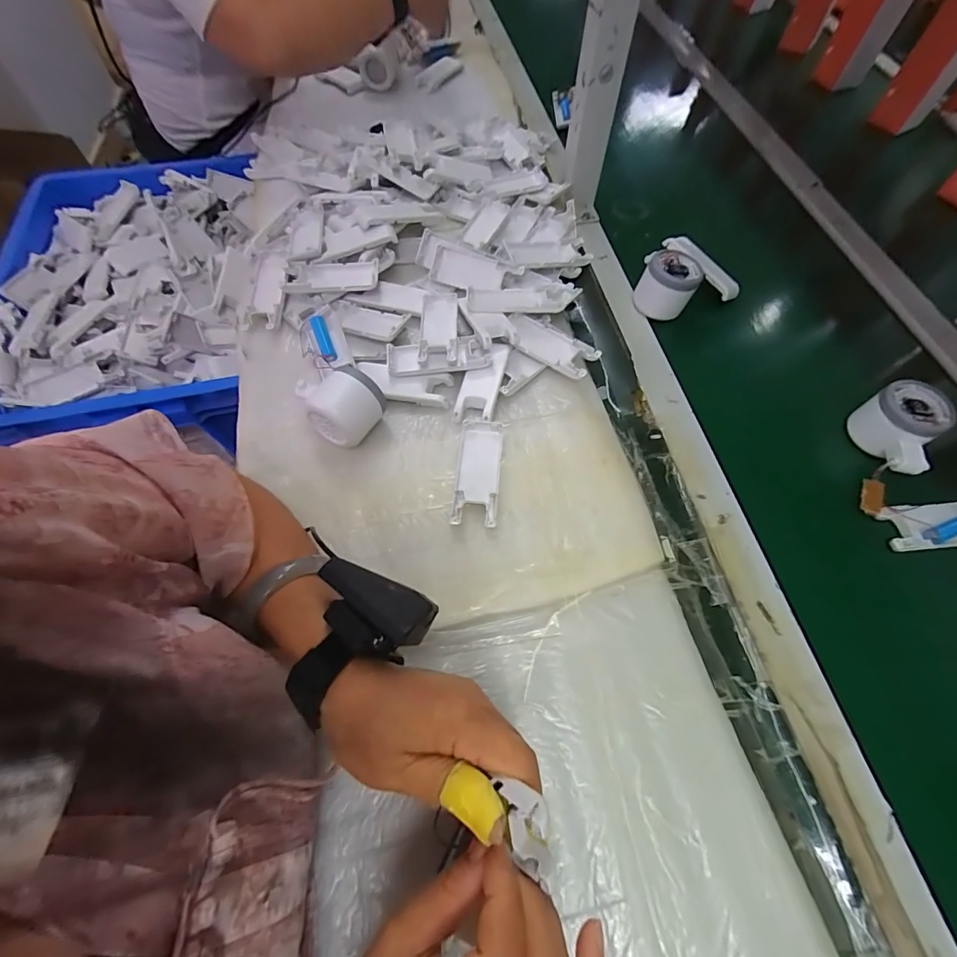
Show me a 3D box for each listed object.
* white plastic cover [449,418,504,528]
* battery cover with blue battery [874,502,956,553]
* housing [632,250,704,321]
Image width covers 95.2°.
[{"bbox_3d":[0.000,-0.006,0.390,0.038,0.014,0.104,5,63,2],"label":"white plastic cover"},{"bbox_3d":[0.408,0.041,0.387,0.103,0.013,0.039,-6,63,-3],"label":"battery cover with blue battery"},{"bbox_3d":[0.213,-0.220,0.496,0.060,0.046,0.052,17,64,8],"label":"housing"}]

